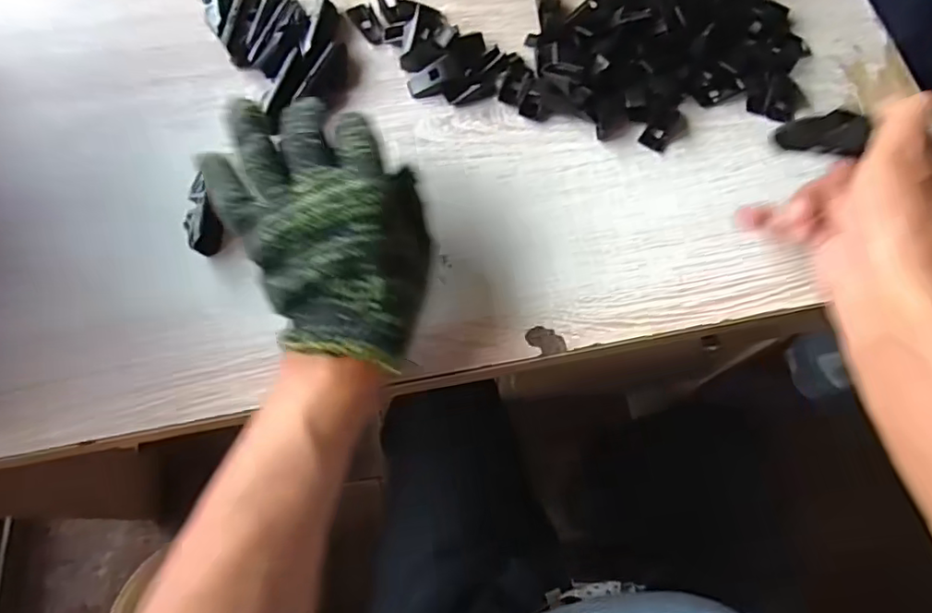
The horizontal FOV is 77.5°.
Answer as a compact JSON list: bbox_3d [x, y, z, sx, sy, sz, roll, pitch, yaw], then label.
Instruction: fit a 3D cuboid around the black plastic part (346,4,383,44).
[{"bbox_3d":[-0.081,-0.235,0.481,0.018,0.008,0.044,-31,73,-10],"label":"black plastic part"}]

